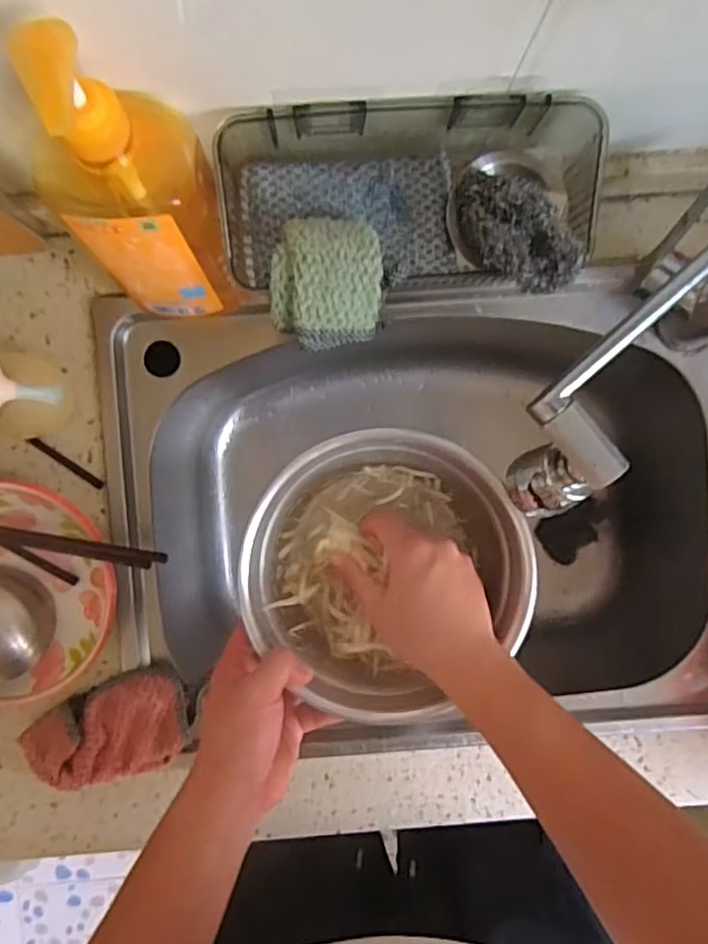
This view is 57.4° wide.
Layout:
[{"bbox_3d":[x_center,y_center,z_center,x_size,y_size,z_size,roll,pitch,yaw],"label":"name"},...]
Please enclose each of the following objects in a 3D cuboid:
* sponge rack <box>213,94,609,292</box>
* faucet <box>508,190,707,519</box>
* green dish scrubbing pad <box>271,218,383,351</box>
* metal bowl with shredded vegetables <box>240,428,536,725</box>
[{"bbox_3d":[0.035,-0.183,0.437,0.250,0.072,0.113,-3,92,-2],"label":"sponge rack"},{"bbox_3d":[0.196,-0.068,0.481,0.228,0.157,0.079,-41,93,0],"label":"faucet"},{"bbox_3d":[-0.018,-0.125,0.426,0.071,0.032,0.080,3,92,-2],"label":"green dish scrubbing pad"},{"bbox_3d":[0.028,0.075,0.501,0.203,0.061,0.216,0,93,-1],"label":"metal bowl with shredded vegetables"}]

